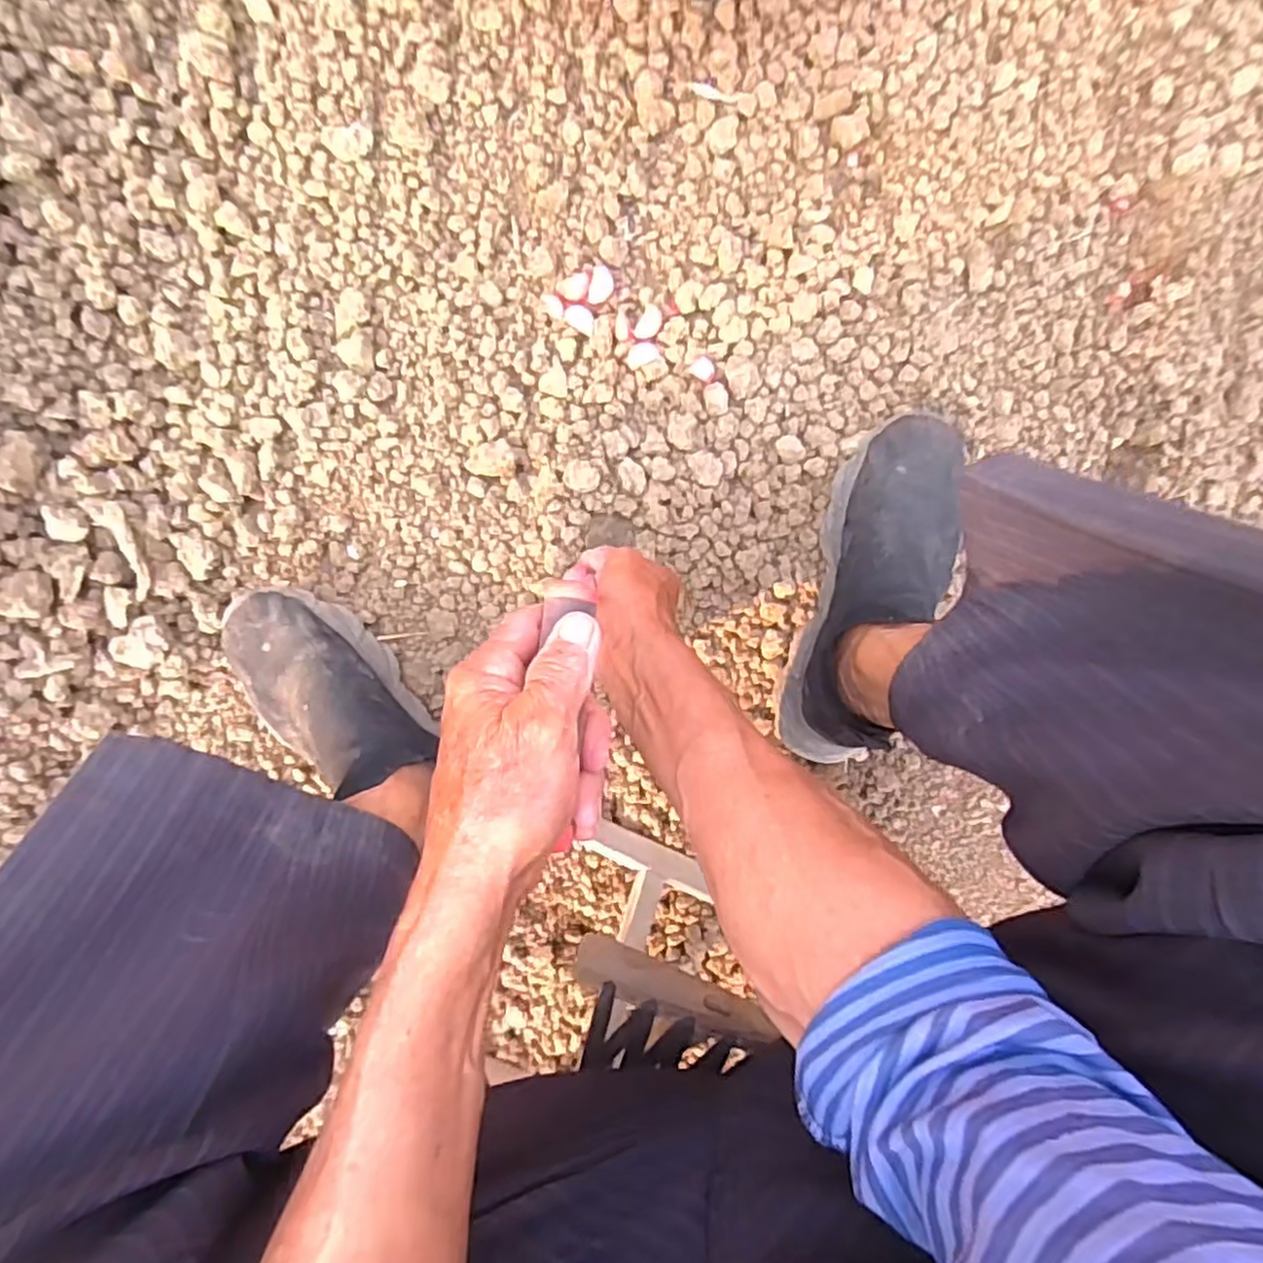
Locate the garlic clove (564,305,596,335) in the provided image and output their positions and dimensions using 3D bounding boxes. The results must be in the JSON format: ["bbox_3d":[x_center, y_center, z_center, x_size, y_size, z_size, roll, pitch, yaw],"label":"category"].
[{"bbox_3d":[-0.040,-0.245,0.567,0.026,0.008,0.018,23,95,-6],"label":"garlic clove"}]

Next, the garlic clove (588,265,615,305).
[{"bbox_3d":[-0.023,-0.269,0.564,0.018,0.011,0.030,13,96,-5],"label":"garlic clove"}]

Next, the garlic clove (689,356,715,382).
[{"bbox_3d":[0.057,-0.209,0.572,0.020,0.007,0.017,37,93,-7],"label":"garlic clove"}]

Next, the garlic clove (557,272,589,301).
[{"bbox_3d":[-0.045,-0.268,0.563,0.025,0.012,0.019,-12,98,-3],"label":"garlic clove"}]

